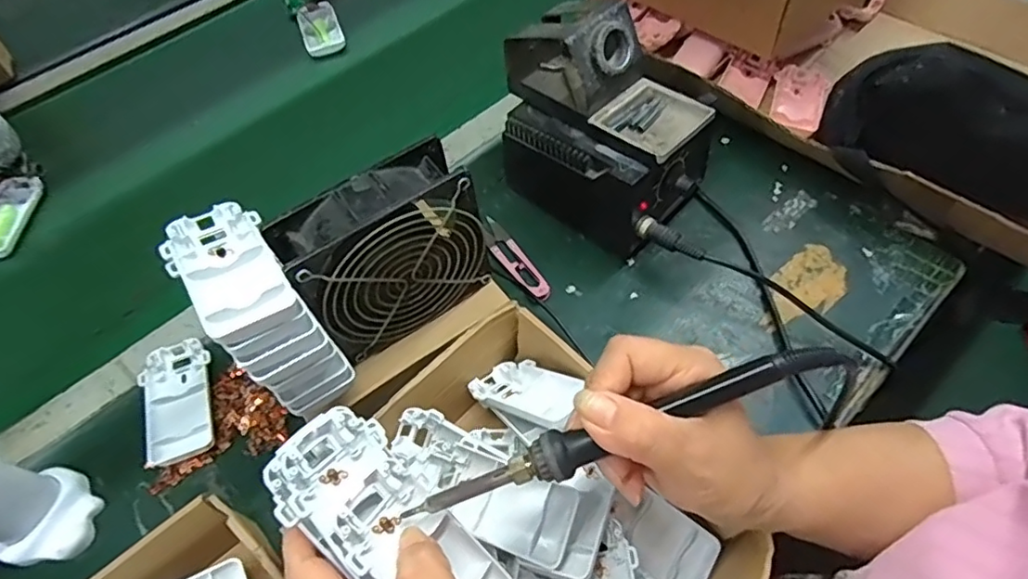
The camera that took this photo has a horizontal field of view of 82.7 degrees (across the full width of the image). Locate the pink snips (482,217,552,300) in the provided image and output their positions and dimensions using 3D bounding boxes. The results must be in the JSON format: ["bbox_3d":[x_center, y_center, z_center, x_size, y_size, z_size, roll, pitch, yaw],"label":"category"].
[{"bbox_3d":[-0.001,-0.028,0.509,0.023,0.008,0.100,-30,61,-15],"label":"pink snips"}]

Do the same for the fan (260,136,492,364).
[{"bbox_3d":[-0.079,-0.021,0.379,0.117,0.113,0.045,-32,62,-17],"label":"fan"}]

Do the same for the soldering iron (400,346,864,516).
[{"bbox_3d":[0.049,0.065,0.266,0.210,0.013,0.020,-22,59,2],"label":"soldering iron"}]

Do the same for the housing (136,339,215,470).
[{"bbox_3d":[-0.256,0.085,0.449,0.046,0.016,0.098,-20,59,-10],"label":"housing"}]

